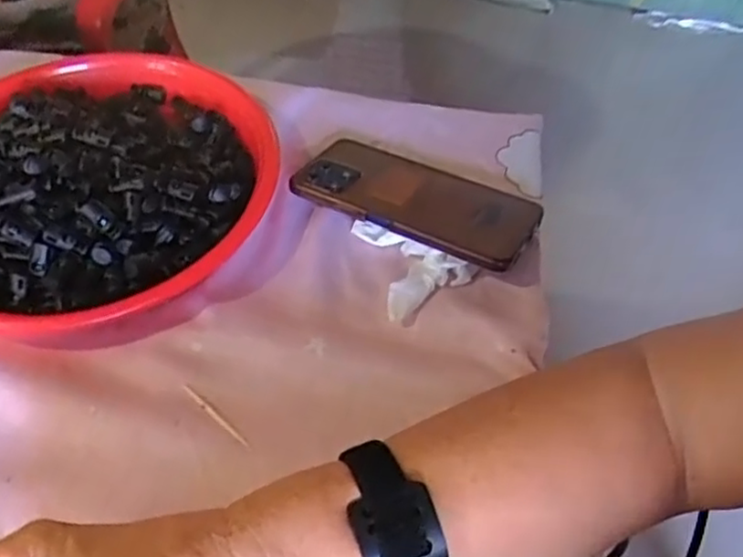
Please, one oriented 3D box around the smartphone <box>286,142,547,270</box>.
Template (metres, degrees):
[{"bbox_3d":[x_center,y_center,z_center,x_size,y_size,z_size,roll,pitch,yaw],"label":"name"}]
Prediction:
[{"bbox_3d":[0.033,-0.057,0.467,0.160,0.011,0.081,23,44,17],"label":"smartphone"}]

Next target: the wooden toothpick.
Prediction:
[{"bbox_3d":[-0.087,0.076,0.375,0.053,0.004,0.004,37,61,23],"label":"wooden toothpick"}]

